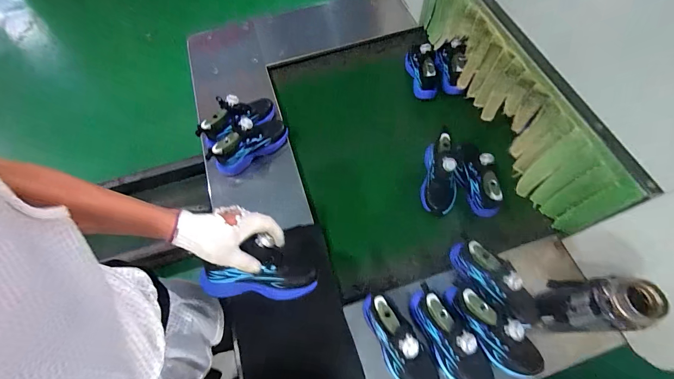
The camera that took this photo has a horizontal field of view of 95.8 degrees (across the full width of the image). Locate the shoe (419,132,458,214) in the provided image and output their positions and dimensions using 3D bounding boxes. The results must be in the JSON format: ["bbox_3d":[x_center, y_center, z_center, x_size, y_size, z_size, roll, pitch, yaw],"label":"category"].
[{"bbox_3d":[0.256,-0.038,0.748,0.086,0.091,0.193,2,92,4],"label":"shoe"}]

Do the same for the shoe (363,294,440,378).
[{"bbox_3d":[0.116,0.299,0.583,0.071,0.108,0.195,-34,69,-11],"label":"shoe"}]

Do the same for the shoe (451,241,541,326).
[{"bbox_3d":[0.326,0.181,0.617,0.071,0.102,0.198,-43,71,-14],"label":"shoe"}]

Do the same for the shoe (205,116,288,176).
[{"bbox_3d":[-0.226,-0.124,0.784,0.204,0.112,0.072,-42,70,-14],"label":"shoe"}]

